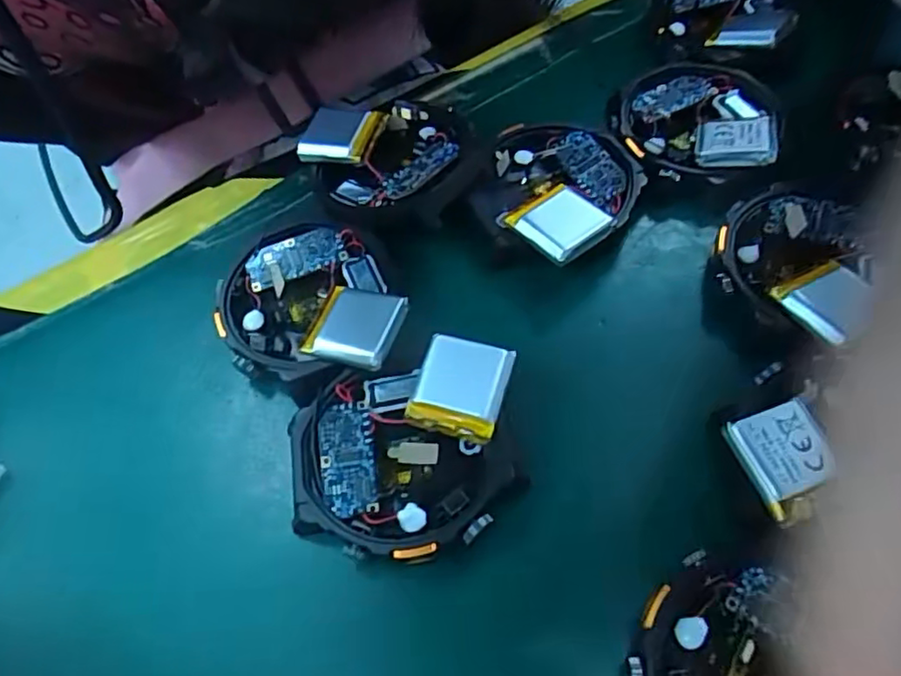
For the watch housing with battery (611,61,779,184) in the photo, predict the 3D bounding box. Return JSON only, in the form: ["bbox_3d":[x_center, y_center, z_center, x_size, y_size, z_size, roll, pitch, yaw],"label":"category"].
[{"bbox_3d":[0.076,-0.068,0.197,0.048,0.015,0.048,-2,60,3],"label":"watch housing with battery"}]

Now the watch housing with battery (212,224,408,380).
[{"bbox_3d":[-0.039,-0.009,0.168,0.045,0.010,0.054,-26,61,-10],"label":"watch housing with battery"}]

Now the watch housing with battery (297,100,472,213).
[{"bbox_3d":[-0.019,-0.053,0.191,0.049,0.011,0.042,-8,60,0],"label":"watch housing with battery"}]

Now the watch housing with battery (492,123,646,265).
[{"bbox_3d":[0.030,-0.042,0.185,0.045,0.016,0.050,22,64,16],"label":"watch housing with battery"}]

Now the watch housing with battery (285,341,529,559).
[{"bbox_3d":[-0.011,0.026,0.148,0.052,0.013,0.046,-9,60,-1],"label":"watch housing with battery"}]

